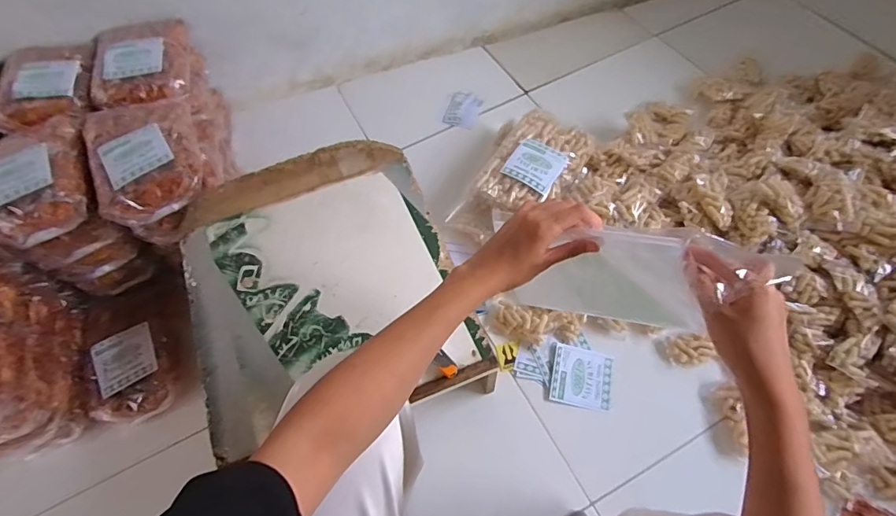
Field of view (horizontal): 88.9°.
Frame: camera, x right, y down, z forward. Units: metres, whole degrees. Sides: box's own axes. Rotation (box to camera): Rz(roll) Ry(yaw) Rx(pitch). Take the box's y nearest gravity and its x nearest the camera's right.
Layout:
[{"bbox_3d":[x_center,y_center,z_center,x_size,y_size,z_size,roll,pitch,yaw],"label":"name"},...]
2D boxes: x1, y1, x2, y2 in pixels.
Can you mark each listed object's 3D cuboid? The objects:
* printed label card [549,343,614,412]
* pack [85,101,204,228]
[{"bbox_3d":[0.227,0.199,0.768,0.099,0.009,0.093,10,62,10],"label":"printed label card"},{"bbox_3d":[-0.497,-0.172,0.754,0.166,0.056,0.229,-19,61,-7],"label":"pack"}]

